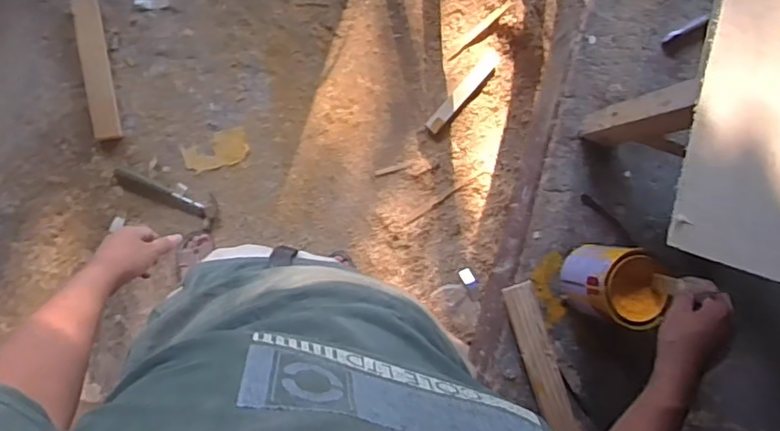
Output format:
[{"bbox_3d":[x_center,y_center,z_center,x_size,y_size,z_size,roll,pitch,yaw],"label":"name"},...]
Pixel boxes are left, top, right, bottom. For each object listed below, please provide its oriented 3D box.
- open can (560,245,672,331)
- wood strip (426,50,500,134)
[{"bbox_3d":[0.318,0.099,0.837,0.090,0.142,0.106,8,88,-12],"label":"open can"},{"bbox_3d":[0.215,-0.363,1.660,0.047,0.026,0.307,42,83,-5],"label":"wood strip"}]

